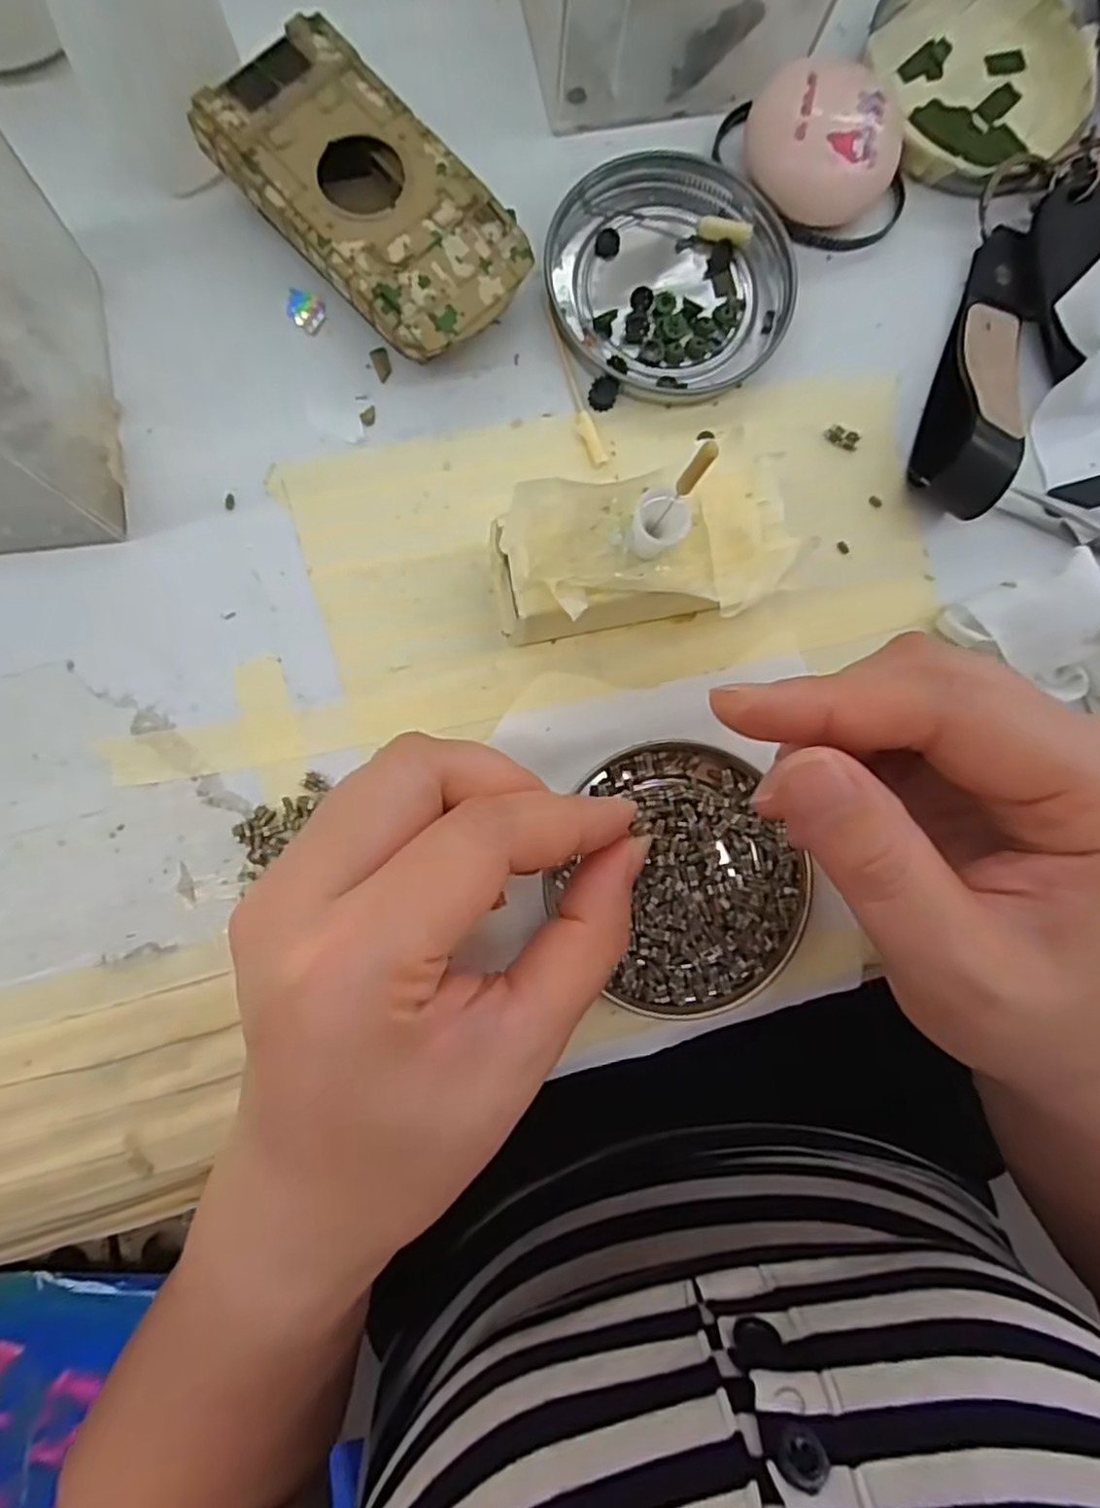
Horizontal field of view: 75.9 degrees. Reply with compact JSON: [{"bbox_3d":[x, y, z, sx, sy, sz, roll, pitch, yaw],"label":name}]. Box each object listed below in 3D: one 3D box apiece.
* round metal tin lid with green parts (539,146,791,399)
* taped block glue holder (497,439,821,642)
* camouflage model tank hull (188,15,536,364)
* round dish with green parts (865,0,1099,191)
[{"bbox_3d":[0.039,-0.154,0.228,0.076,0.008,0.076,0,86,-4],"label":"round metal tin lid with green parts"},{"bbox_3d":[0.027,-0.057,0.202,0.087,0.043,0.046,-11,87,-5],"label":"taped block glue holder"},{"bbox_3d":[-0.053,-0.161,0.213,0.094,0.025,0.052,44,84,-1],"label":"camouflage model tank hull"},{"bbox_3d":[0.147,-0.234,0.240,0.071,0.009,0.078,0,86,-4],"label":"round dish with green parts"}]

